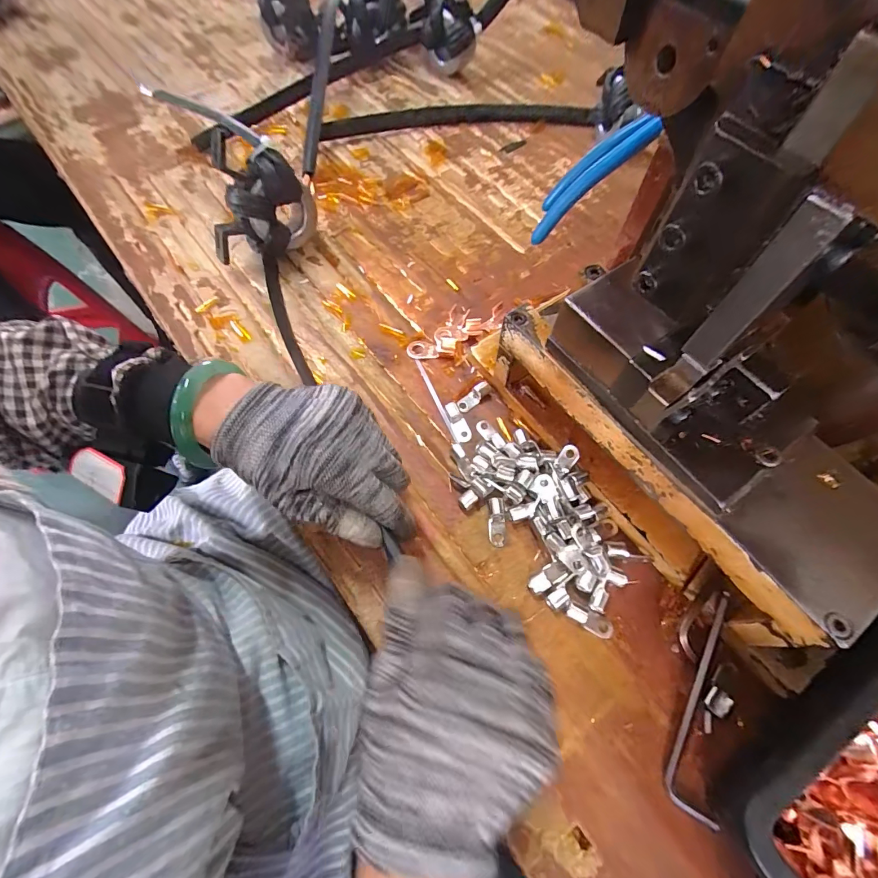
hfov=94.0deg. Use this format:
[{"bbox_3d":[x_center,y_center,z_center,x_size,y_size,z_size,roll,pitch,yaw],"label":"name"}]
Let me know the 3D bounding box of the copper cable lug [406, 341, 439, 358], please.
[{"bbox_3d":[-0.015,-0.079,0.362,0.028,0.004,0.017,3,64,1],"label":"copper cable lug"}]

